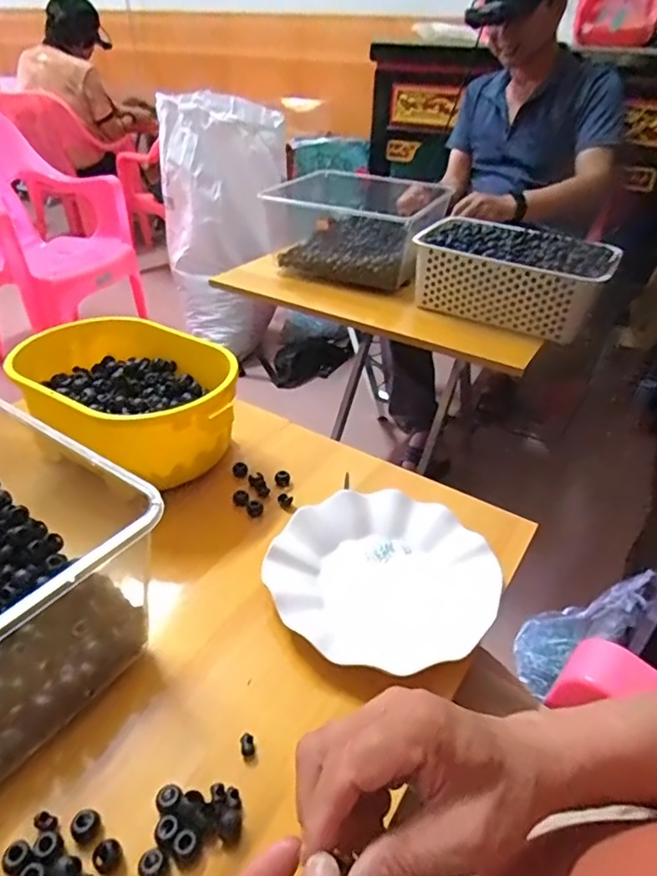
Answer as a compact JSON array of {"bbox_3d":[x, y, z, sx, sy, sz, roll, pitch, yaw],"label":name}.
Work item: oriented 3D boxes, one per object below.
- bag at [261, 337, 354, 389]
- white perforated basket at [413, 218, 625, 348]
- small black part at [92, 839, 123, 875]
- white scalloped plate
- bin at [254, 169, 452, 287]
[{"bbox_3d":[-0.066,-0.243,1.756,0.267,0.139,0.063,-18,36,3],"label":"bag"},{"bbox_3d":[0.308,-0.276,0.959,0.308,0.114,0.191,19,38,22],"label":"white perforated basket"},{"bbox_3d":[-0.121,0.228,0.307,0.015,0.011,0.014,1,35,-1],"label":"small black part"},{"bbox_3d":[0.047,0.113,0.474,0.178,0.031,0.170,1,35,-1],"label":"white scalloped plate"},{"bbox_3d":[0.058,-0.394,1.086,0.295,0.135,0.224,20,39,24],"label":"bin"}]

